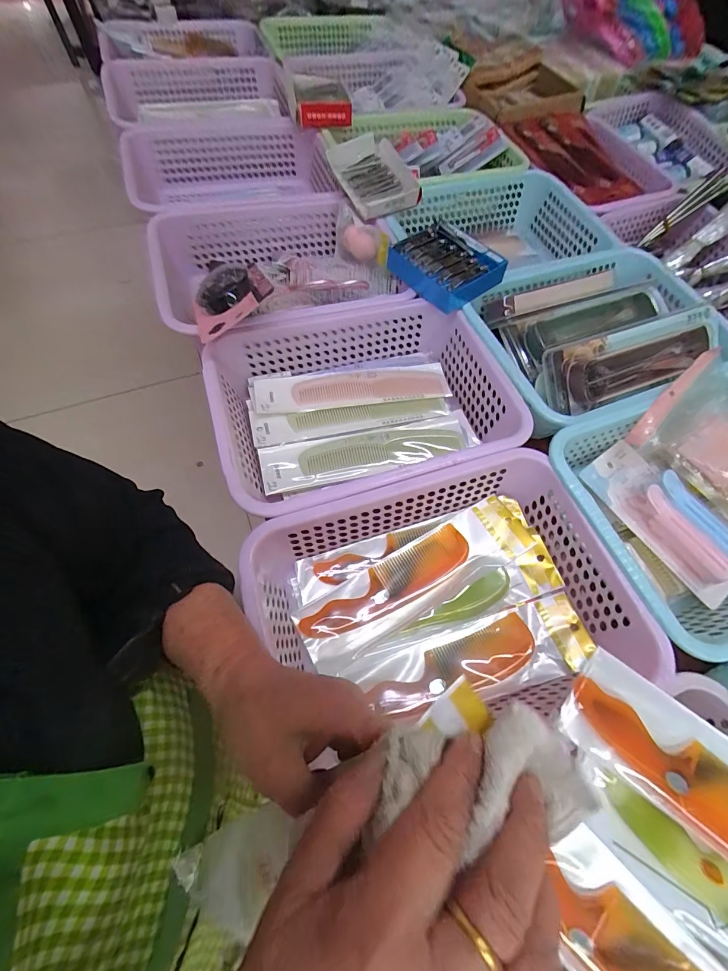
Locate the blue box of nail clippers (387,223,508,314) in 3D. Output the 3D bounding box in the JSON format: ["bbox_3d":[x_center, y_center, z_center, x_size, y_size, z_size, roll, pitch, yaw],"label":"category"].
[{"bbox_3d":[0.110,-0.299,0.511,0.106,0.043,0.128,-38,72,-18],"label":"blue box of nail clippers"}]

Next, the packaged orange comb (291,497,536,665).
[{"bbox_3d":[0.057,0.096,0.400,0.262,0.011,0.067,-26,69,-14],"label":"packaged orange comb"}]

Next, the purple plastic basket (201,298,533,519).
[{"bbox_3d":[-0.002,-0.101,0.459,0.330,0.082,0.249,-16,67,-10],"label":"purple plastic basket"}]

